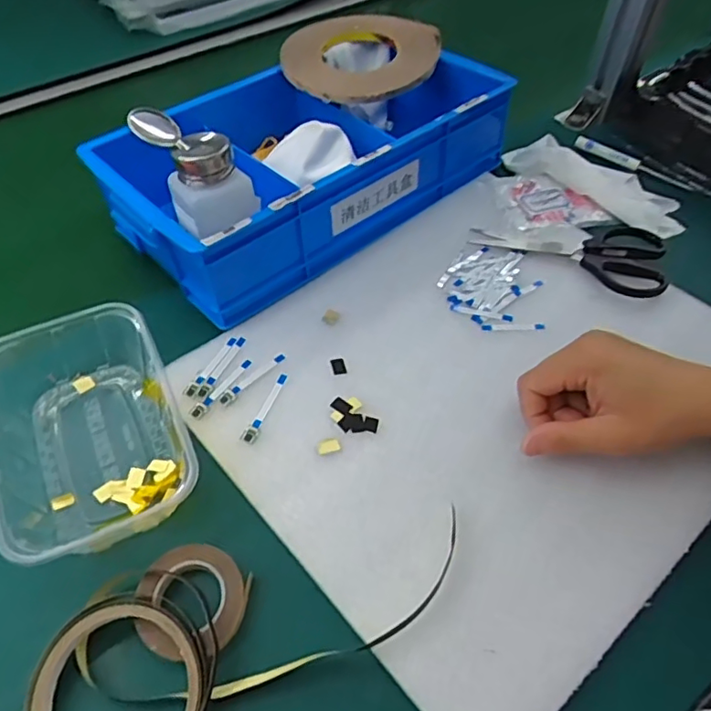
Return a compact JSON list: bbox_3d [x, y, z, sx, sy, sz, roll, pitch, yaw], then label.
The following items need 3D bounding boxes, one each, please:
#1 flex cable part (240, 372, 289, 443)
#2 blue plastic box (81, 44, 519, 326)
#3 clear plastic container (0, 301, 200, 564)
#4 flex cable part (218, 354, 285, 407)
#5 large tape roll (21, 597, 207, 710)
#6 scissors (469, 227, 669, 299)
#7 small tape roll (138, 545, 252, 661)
[{"bbox_3d":[-0.063,0.036,0.414,0.009,0.004,0.060,19,56,14],"label":"flex cable part"},{"bbox_3d":[-0.036,-0.187,0.524,0.346,0.086,0.198,-38,62,-25],"label":"blue plastic box"},{"bbox_3d":[-0.175,0.050,0.388,0.113,0.055,0.164,-22,57,-15],"label":"clear plastic container"},{"bbox_3d":[-0.076,0.016,0.428,0.009,0.004,0.059,36,61,24],"label":"flex cable part"},{"bbox_3d":[-0.127,0.179,0.308,0.091,0.020,0.090,0,54,0],"label":"large tape roll"},{"bbox_3d":[0.180,-0.090,0.497,0.159,0.010,0.074,10,54,7],"label":"scissors"},{"bbox_3d":[-0.097,0.143,0.340,0.063,0.017,0.061,0,54,0],"label":"small tape roll"}]

